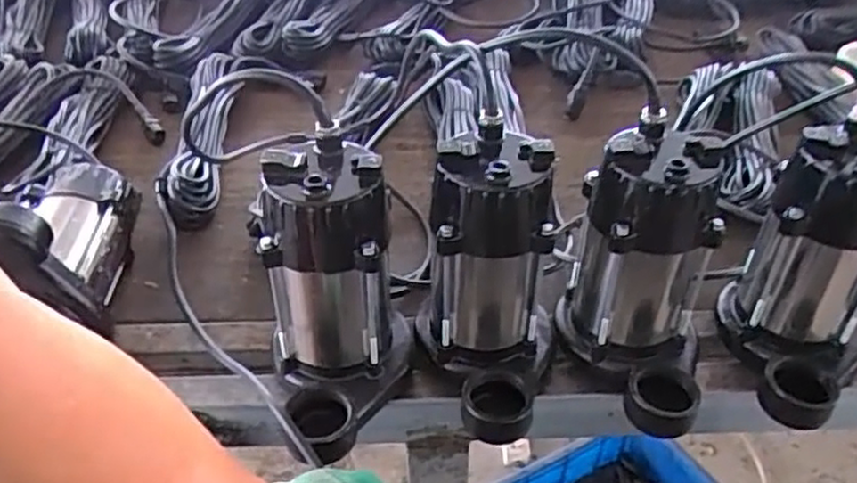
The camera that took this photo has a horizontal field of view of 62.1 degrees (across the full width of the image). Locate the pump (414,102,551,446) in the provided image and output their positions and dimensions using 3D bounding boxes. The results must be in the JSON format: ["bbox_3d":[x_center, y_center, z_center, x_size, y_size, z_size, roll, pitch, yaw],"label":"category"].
[{"bbox_3d":[0.047,0.038,0.558,0.110,0.212,0.143,2,39,0],"label":"pump"}]

